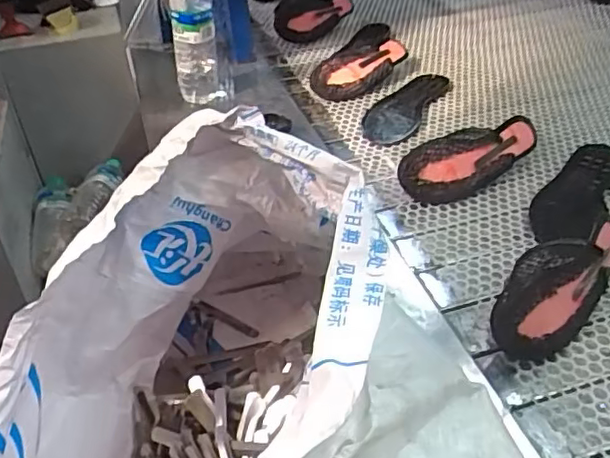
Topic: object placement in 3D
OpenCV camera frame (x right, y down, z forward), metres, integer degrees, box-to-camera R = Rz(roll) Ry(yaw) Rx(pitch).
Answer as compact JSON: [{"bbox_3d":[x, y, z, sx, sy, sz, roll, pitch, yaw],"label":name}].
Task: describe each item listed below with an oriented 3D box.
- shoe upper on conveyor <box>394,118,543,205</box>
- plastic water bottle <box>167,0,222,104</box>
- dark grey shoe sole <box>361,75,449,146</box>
[{"bbox_3d":[0.227,-0.092,0.809,0.214,0.057,0.060,-18,40,-17],"label":"shoe upper on conveyor"},{"bbox_3d":[-0.179,-0.300,0.976,0.072,0.233,0.062,-7,38,-4],"label":"plastic water bottle"},{"bbox_3d":[0.163,-0.202,1.002,0.087,0.018,0.218,18,43,25],"label":"dark grey shoe sole"}]

